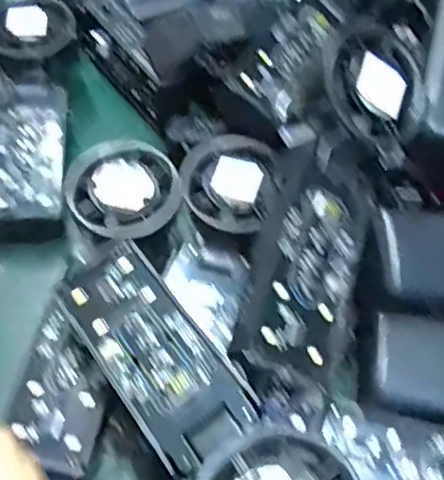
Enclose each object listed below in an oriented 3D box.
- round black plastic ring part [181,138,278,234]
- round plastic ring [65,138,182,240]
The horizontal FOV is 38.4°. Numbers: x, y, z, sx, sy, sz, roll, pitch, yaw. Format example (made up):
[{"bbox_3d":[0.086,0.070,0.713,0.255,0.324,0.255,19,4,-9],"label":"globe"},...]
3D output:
[{"bbox_3d":[0.005,-0.032,0.345,0.051,0.017,0.052,2,53,-3],"label":"round black plastic ring part"},{"bbox_3d":[-0.052,-0.026,0.341,0.056,0.021,0.060,2,53,-3],"label":"round plastic ring"}]

